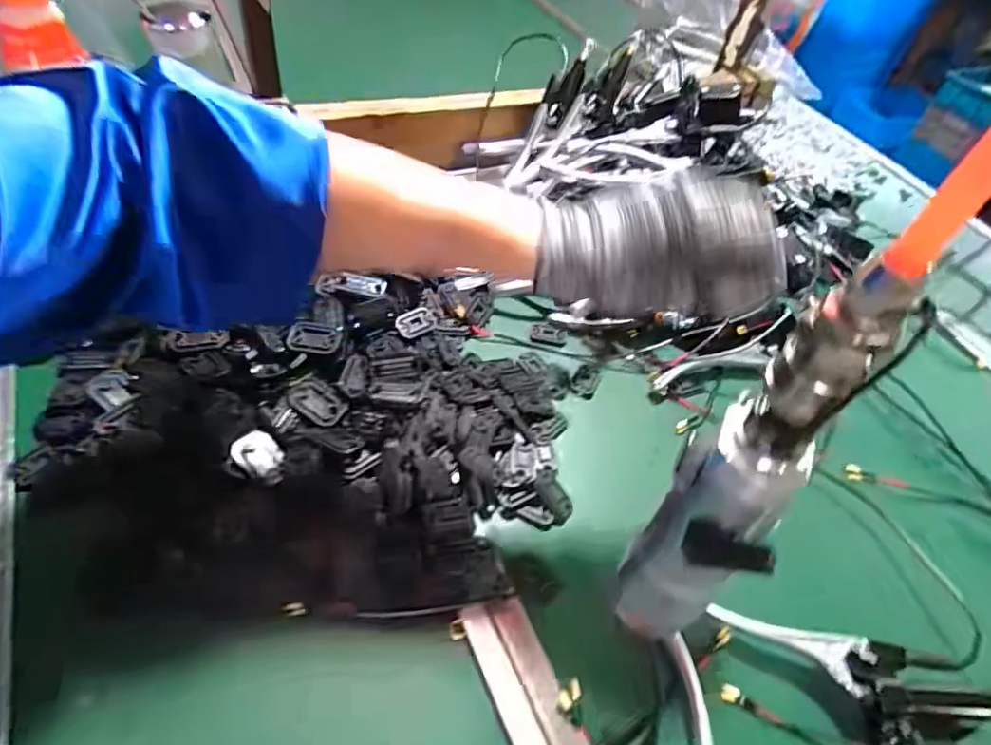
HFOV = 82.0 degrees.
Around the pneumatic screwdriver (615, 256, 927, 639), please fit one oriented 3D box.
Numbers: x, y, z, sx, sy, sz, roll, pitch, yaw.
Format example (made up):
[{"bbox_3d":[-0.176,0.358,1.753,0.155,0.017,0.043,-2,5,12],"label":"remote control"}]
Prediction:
[{"bbox_3d":[0.078,0.045,0.193,0.035,0.180,0.032,29,53,17],"label":"pneumatic screwdriver"}]

